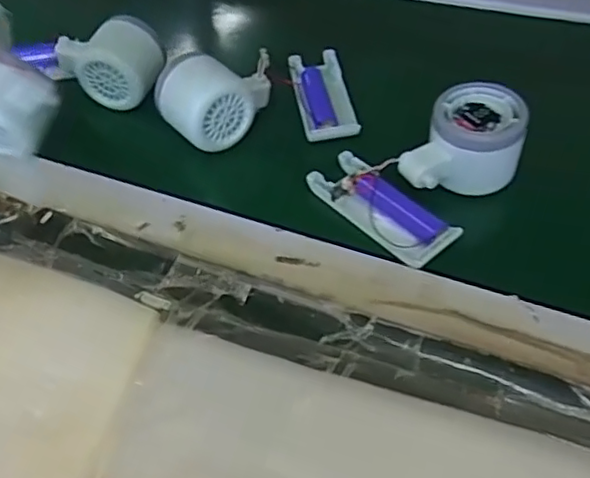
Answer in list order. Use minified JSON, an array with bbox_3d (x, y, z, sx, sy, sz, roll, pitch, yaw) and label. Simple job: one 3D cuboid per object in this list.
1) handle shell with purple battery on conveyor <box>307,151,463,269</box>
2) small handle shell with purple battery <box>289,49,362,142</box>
[{"bbox_3d":[0.054,-0.024,0.395,0.037,0.022,0.100,-37,56,-22],"label":"handle shell with purple battery on conveyor"},{"bbox_3d":[0.021,-0.114,0.480,0.041,0.013,0.095,-10,50,-2],"label":"small handle shell with purple battery"}]

